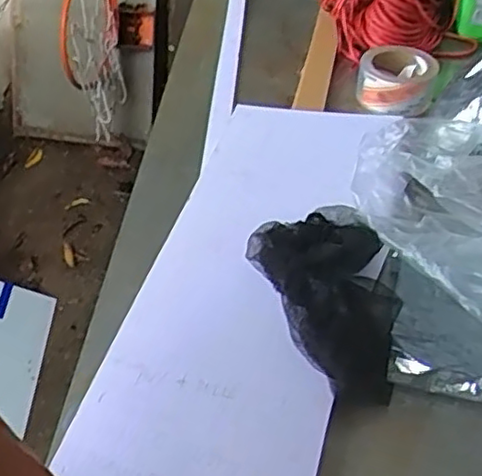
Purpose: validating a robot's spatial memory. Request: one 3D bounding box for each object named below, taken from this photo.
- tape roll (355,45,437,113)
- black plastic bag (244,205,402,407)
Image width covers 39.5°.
[{"bbox_3d":[0.210,-0.214,0.913,0.104,0.048,0.110,10,44,10],"label":"tape roll"},{"bbox_3d":[0.092,0.045,0.624,0.124,0.052,0.198,-15,45,-16],"label":"black plastic bag"}]

